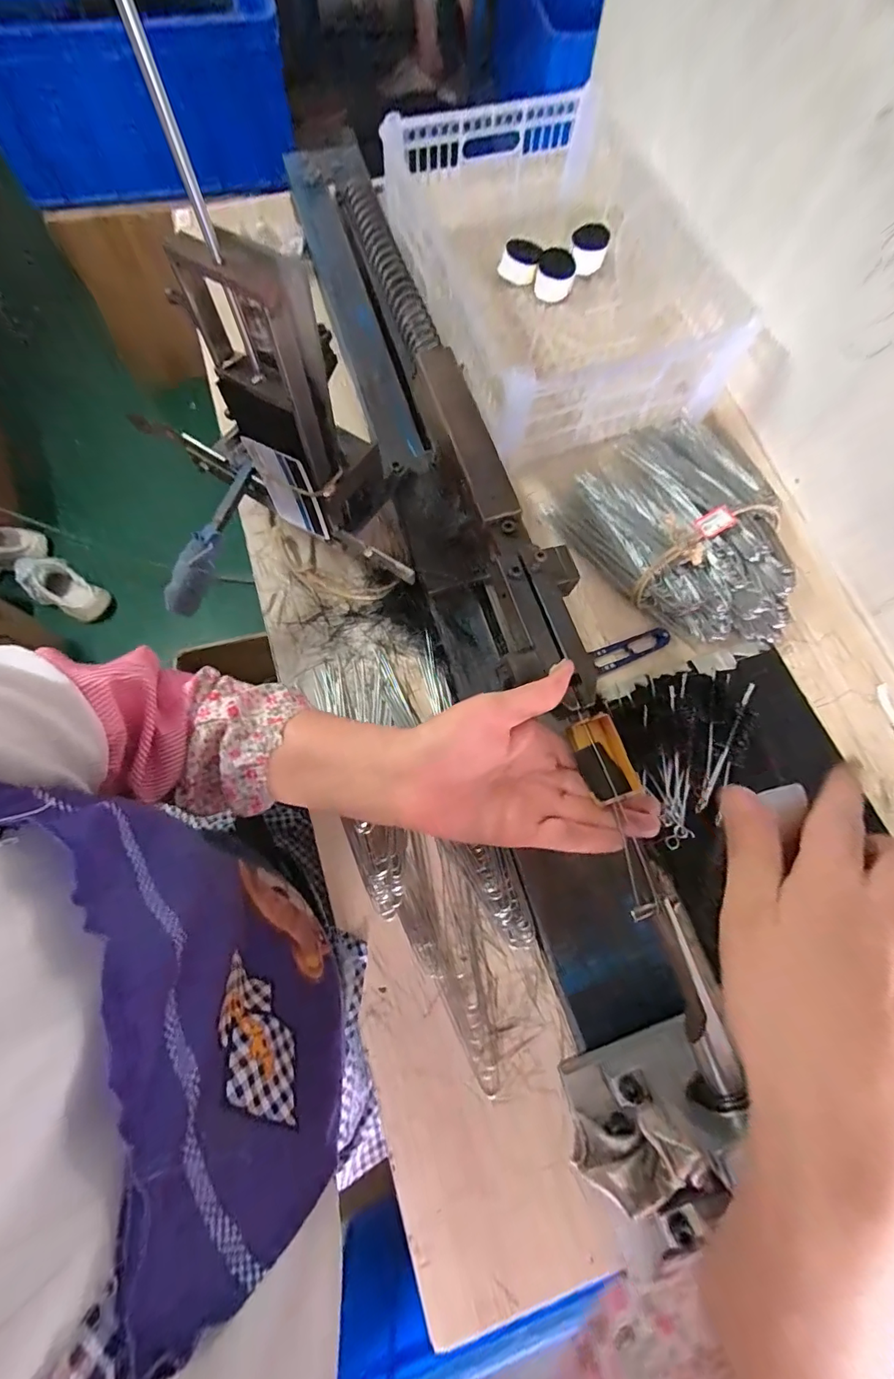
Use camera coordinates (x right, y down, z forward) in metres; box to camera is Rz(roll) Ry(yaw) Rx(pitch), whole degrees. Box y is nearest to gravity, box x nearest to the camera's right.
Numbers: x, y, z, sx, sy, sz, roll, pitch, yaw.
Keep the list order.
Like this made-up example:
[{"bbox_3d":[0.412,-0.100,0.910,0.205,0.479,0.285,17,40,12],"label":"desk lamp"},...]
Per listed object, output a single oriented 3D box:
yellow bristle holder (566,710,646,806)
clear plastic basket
[{"bbox_3d":[0.097,0.042,0.294,0.029,0.007,0.050,-20,75,-8],"label":"yellow bristle holder"},{"bbox_3d":[0.125,-0.490,0.550,0.296,0.134,0.411,-23,75,-9],"label":"clear plastic basket"}]

